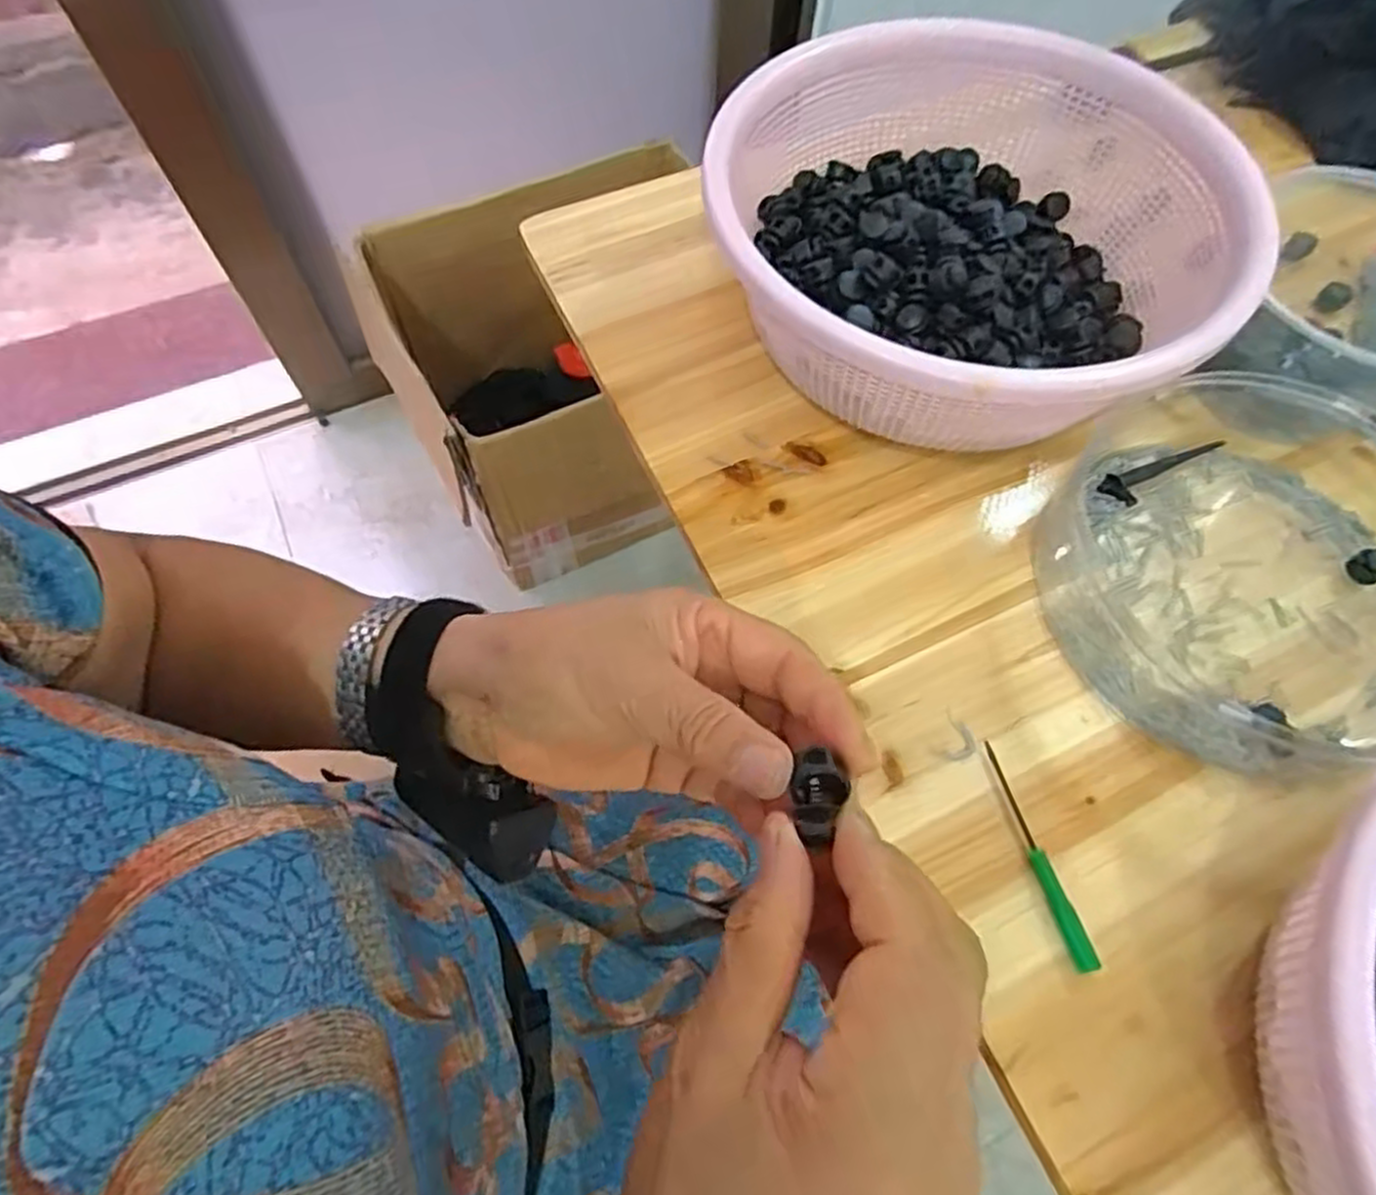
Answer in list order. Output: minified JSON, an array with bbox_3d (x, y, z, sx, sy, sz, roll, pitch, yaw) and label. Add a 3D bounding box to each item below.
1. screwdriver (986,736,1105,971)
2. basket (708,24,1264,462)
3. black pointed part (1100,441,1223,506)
[{"bbox_3d":[0.152,0.110,0.337,0.010,0.011,0.098,-13,65,-8],"label":"screwdriver"},{"bbox_3d":[0.134,-0.185,0.432,0.228,0.105,0.257,2,63,-1],"label":"basket"},{"bbox_3d":[0.263,-0.072,0.426,0.083,0.010,0.020,-27,67,-14],"label":"black pointed part"}]

